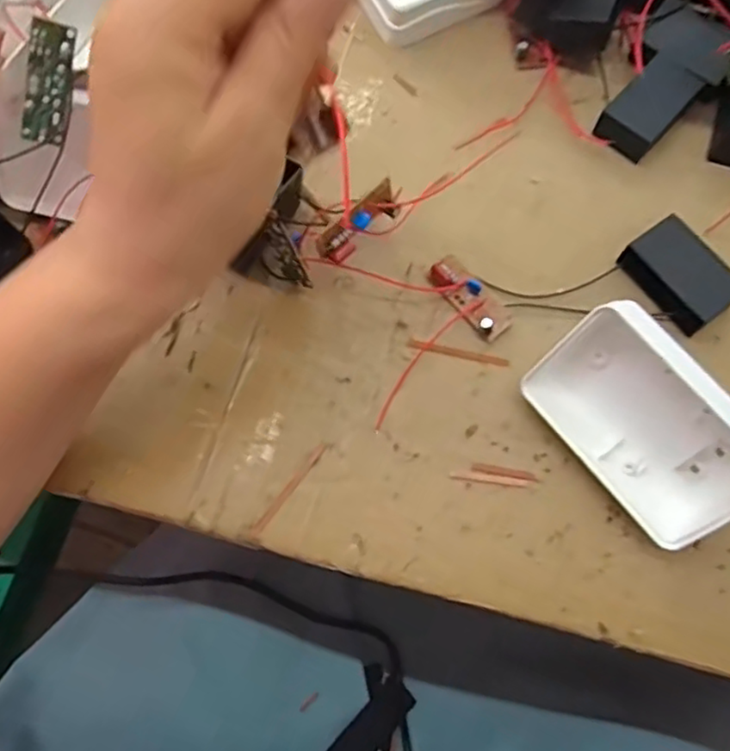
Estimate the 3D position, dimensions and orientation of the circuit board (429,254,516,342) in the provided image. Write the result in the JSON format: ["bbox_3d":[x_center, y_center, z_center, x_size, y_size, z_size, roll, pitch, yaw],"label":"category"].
[{"bbox_3d":[0.048,-0.036,0.303,0.017,0.011,0.043,-40,76,-11],"label":"circuit board"}]

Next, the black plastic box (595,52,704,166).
[{"bbox_3d":[0.140,-0.131,0.329,0.029,0.020,0.050,40,76,12],"label":"black plastic box"}]

